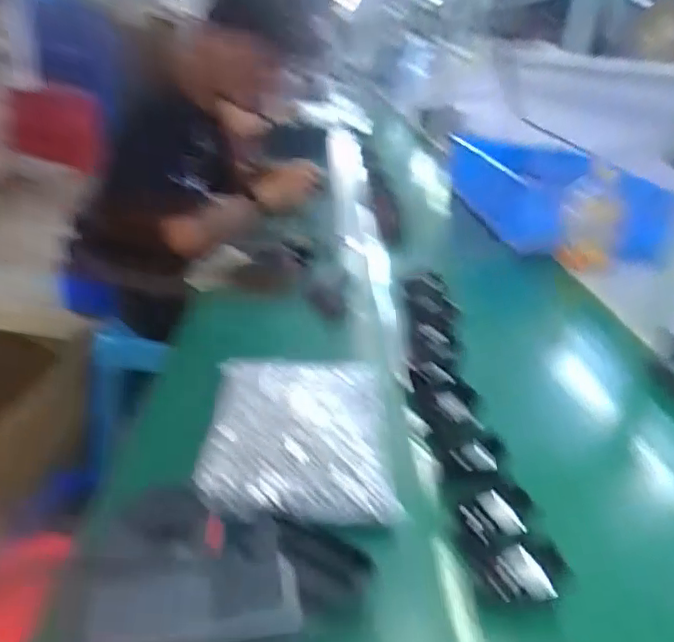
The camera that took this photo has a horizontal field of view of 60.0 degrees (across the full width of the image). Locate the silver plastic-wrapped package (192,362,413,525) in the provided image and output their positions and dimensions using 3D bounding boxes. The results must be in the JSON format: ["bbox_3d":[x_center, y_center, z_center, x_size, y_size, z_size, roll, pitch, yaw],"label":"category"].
[{"bbox_3d":[-0.036,0.099,0.584,0.172,0.049,0.225,4,26,-2],"label":"silver plastic-wrapped package"}]

